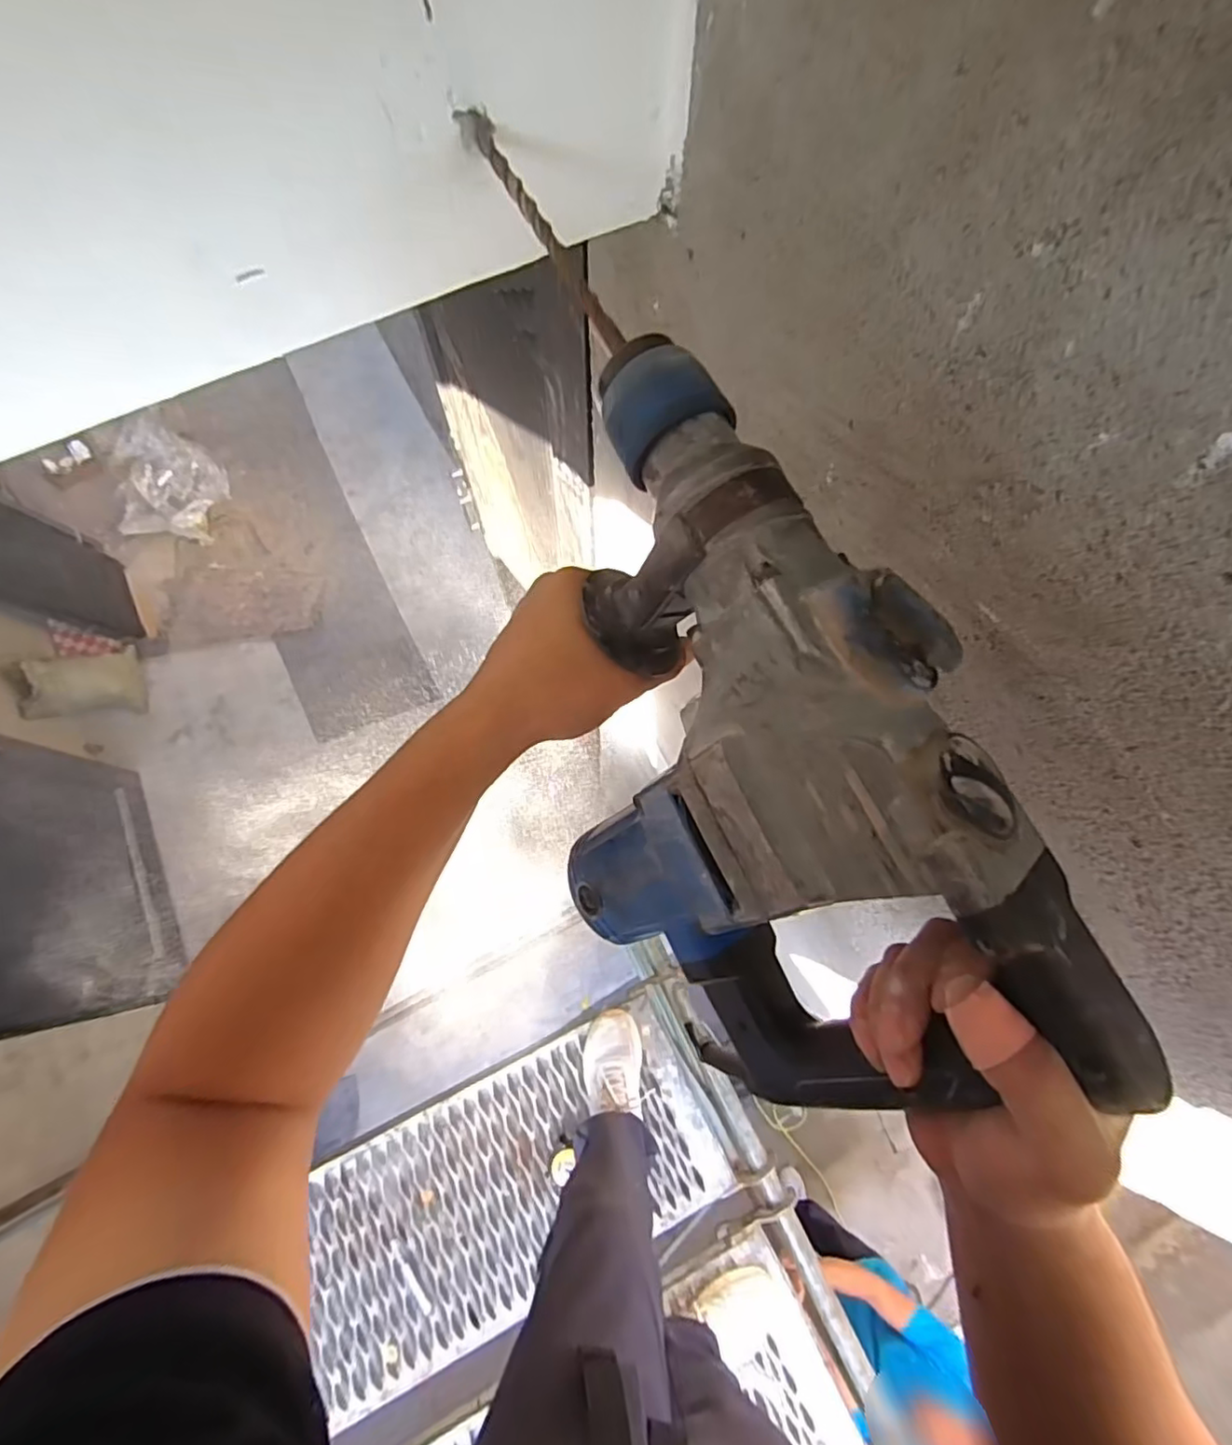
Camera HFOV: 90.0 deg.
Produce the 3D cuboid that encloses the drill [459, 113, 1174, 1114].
[{"bbox_3d":[0.056,0.022,0.310,0.226,0.115,0.335,-37,75,29],"label":"drill"}]

